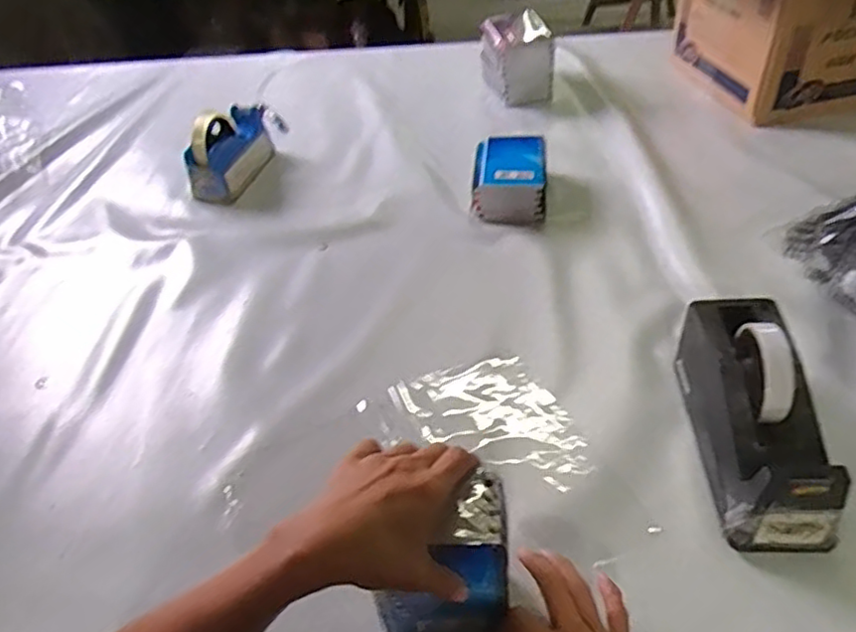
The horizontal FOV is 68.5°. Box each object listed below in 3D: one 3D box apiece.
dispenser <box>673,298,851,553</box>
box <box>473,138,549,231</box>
[{"bbox_3d":[0.274,0.081,0.529,0.079,0.111,0.201,-1,44,7],"label":"dispenser"},{"bbox_3d":[0.115,-0.192,0.880,0.100,0.060,0.132,1,44,9],"label":"box"}]

